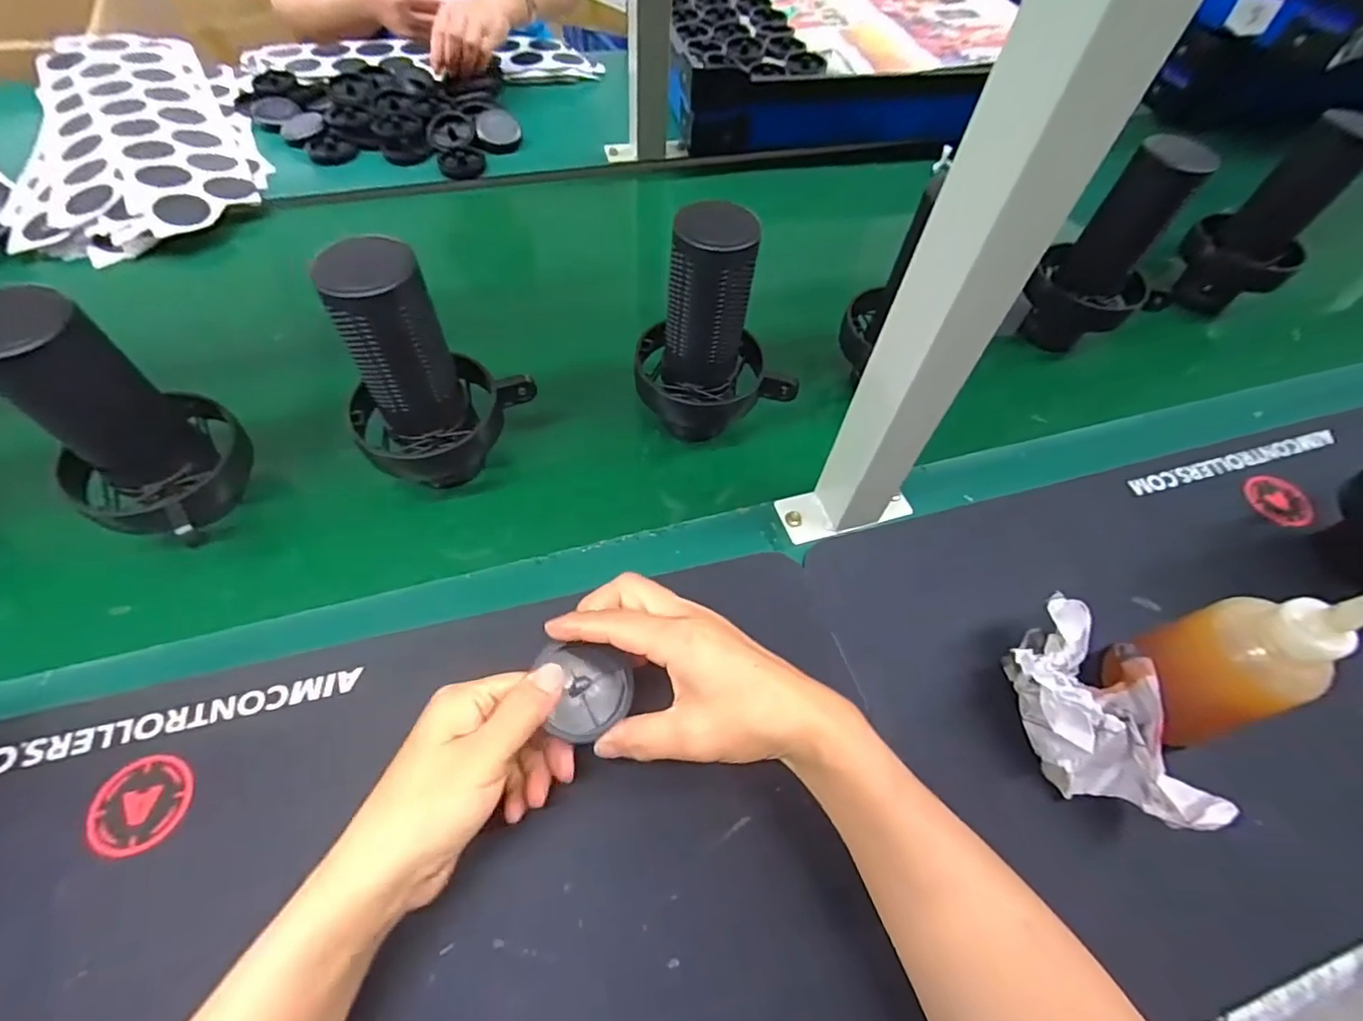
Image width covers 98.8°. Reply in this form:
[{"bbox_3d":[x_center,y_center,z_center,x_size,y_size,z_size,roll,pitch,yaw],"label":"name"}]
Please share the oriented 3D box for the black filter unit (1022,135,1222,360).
[{"bbox_3d":[0.387,-0.224,0.511,0.082,0.194,0.075,-6,58,-8],"label":"black filter unit"}]

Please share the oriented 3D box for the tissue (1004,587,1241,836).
[{"bbox_3d":[0.235,0.119,0.345,0.070,0.061,0.126,0,57,-4],"label":"tissue"}]

